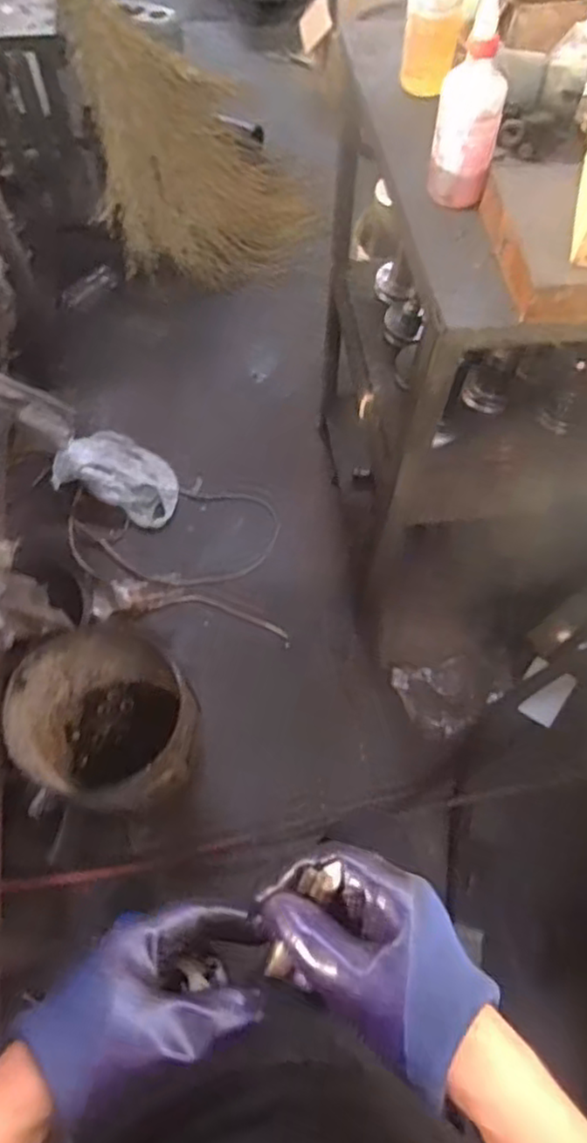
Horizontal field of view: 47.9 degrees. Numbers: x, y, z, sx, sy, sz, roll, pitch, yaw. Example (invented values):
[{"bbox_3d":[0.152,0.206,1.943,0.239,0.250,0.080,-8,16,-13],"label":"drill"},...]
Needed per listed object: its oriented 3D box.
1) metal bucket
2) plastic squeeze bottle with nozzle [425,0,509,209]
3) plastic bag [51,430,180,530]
[{"bbox_3d":[-0.347,0.290,1.258,0.322,0.297,0.290,42,70,16],"label":"metal bucket"},{"bbox_3d":[0.197,-0.512,0.709,0.070,0.201,0.076,14,65,4],"label":"plastic squeeze bottle with nozzle"},{"bbox_3d":[-0.430,-0.259,1.671,0.301,0.106,0.224,20,66,7],"label":"plastic bag"}]

